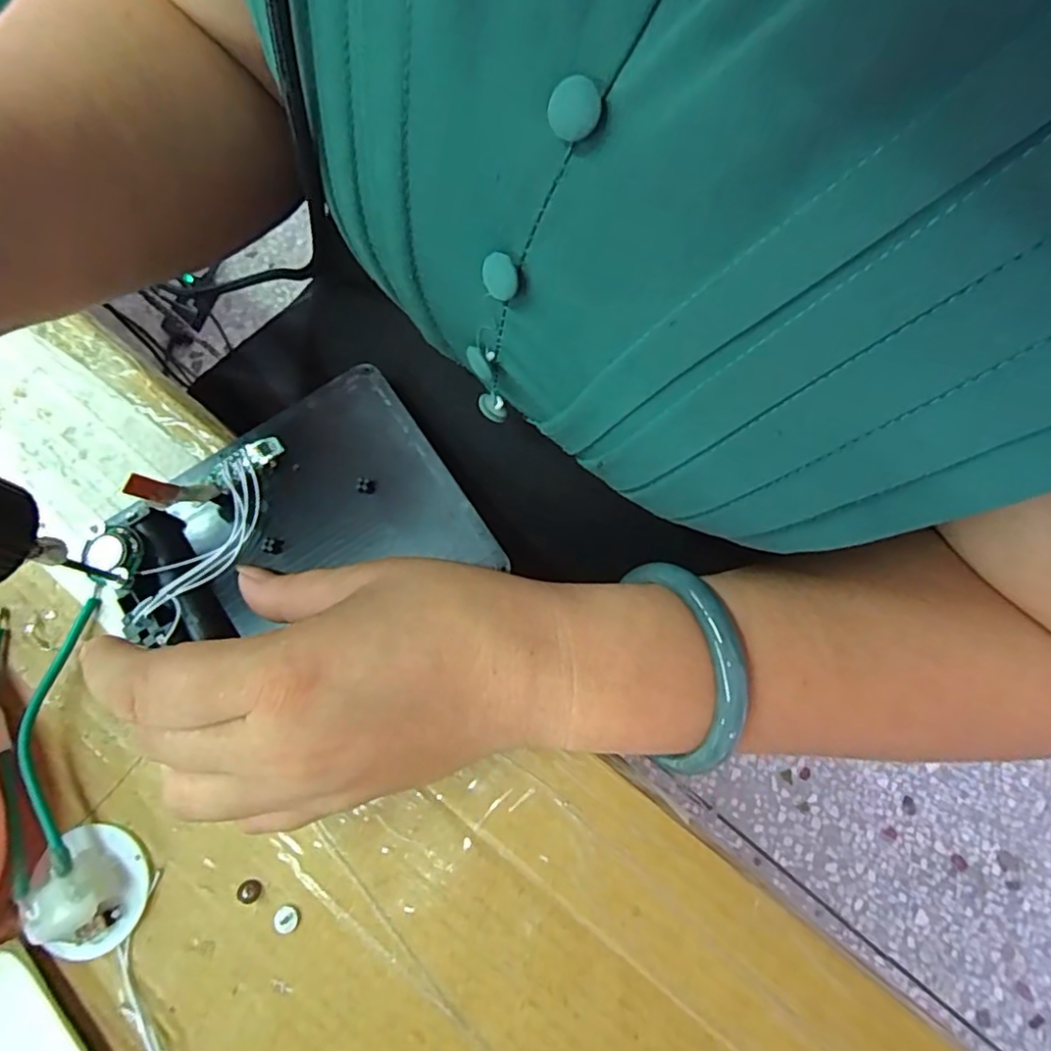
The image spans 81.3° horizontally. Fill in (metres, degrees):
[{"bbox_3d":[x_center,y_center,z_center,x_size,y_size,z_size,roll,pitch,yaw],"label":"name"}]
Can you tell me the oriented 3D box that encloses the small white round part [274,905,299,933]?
[{"bbox_3d":[-0.084,0.138,0.213,0.009,0.004,0.008,-36,78,-9],"label":"small white round part"}]

